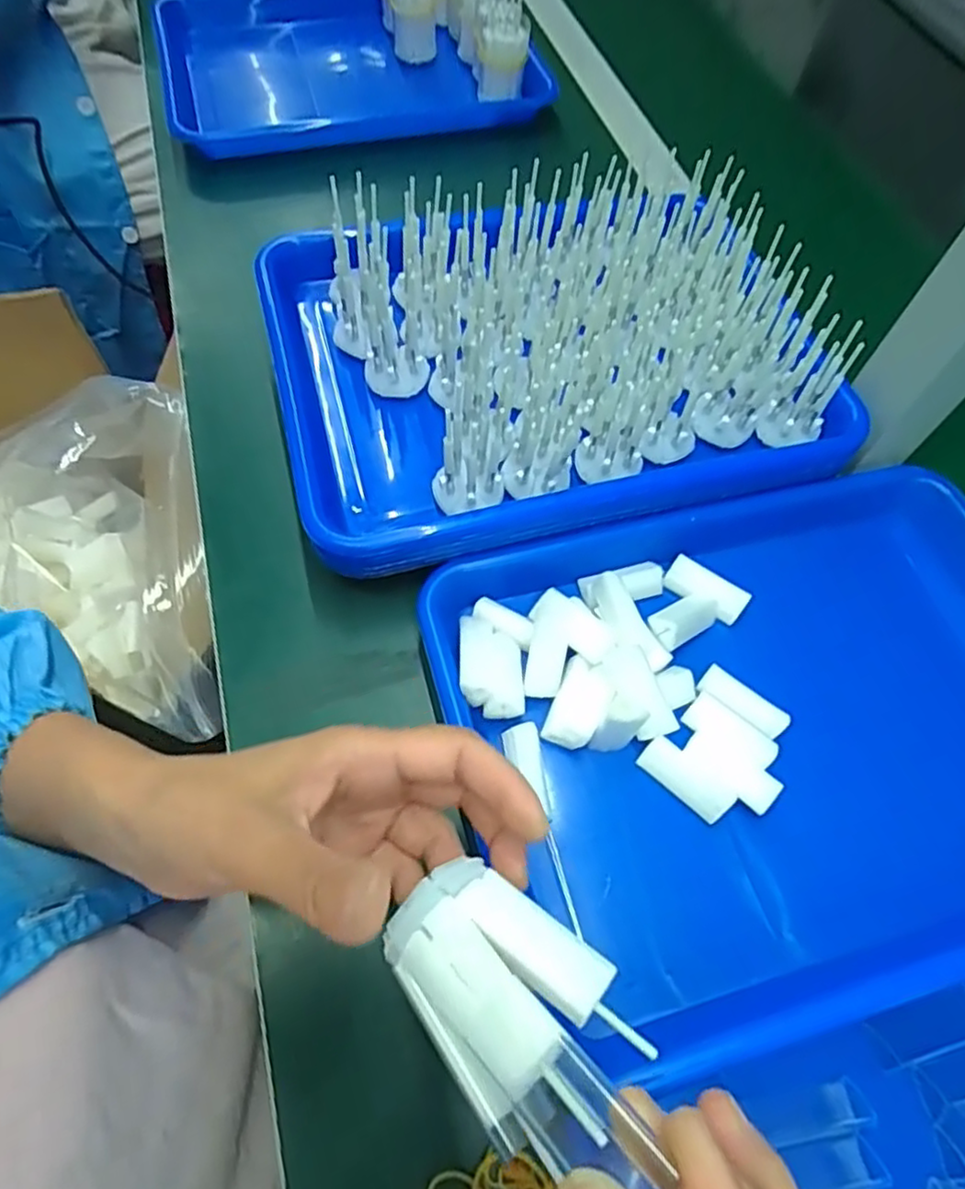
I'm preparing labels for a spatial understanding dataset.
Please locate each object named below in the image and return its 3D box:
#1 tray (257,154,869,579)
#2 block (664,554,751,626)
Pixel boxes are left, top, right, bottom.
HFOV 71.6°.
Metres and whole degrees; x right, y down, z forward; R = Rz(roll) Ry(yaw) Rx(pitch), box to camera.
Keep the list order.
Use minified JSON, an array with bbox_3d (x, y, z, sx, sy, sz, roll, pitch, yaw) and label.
[{"bbox_3d":[0.043,-0.156,0.410,0.335,0.077,0.244,-12,64,-10],"label":"tray"},{"bbox_3d":[0.126,-0.003,0.378,0.045,0.012,0.018,32,65,13],"label":"block"}]

